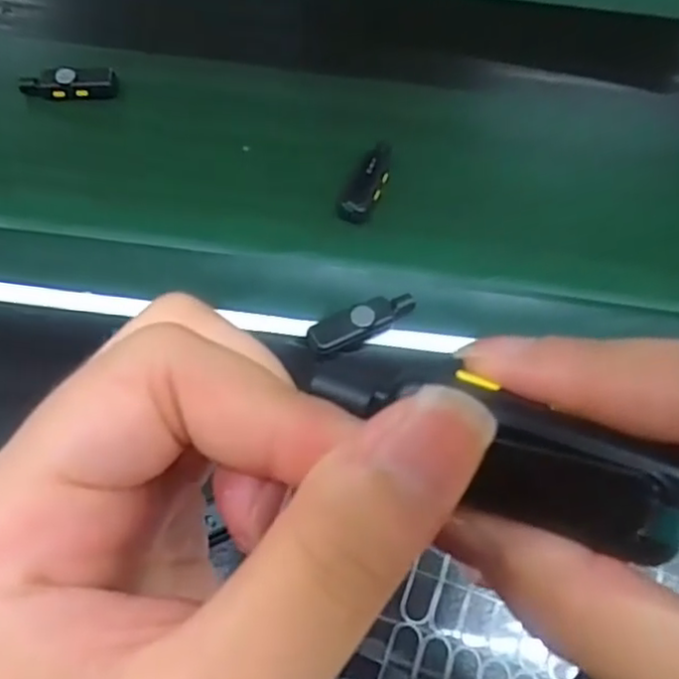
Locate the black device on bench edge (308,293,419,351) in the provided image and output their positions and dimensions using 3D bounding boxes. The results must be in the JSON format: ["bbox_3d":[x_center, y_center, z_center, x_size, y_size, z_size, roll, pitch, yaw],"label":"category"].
[{"bbox_3d":[0.012,-0.009,0.344,0.057,0.007,0.021,-27,67,-14],"label":"black device on bench edge"}]

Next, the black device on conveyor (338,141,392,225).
[{"bbox_3d":[0.017,-0.092,0.399,0.019,0.012,0.060,20,64,8],"label":"black device on conveyor"}]

